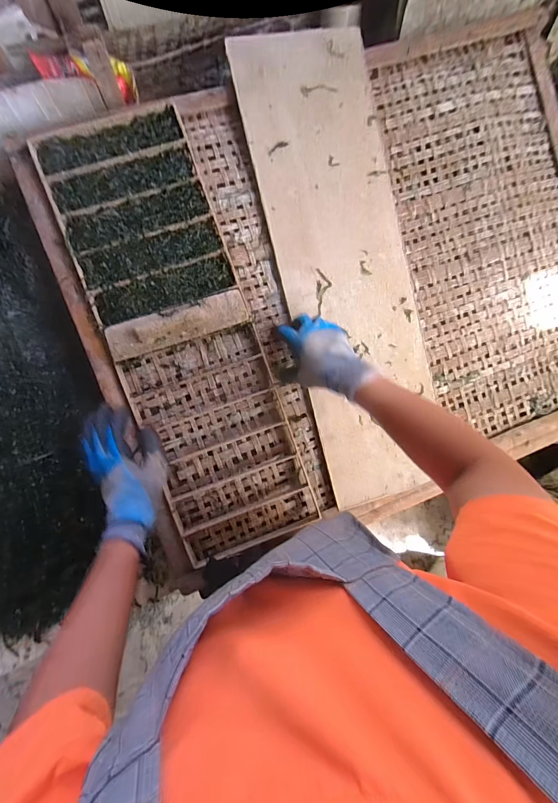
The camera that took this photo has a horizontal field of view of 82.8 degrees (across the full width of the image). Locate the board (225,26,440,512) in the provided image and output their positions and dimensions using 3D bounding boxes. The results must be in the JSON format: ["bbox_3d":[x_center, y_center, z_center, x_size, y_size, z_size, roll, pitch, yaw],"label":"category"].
[{"bbox_3d":[0.125,-0.219,0.560,0.238,0.010,0.795,-15,94,-8],"label":"board"}]

